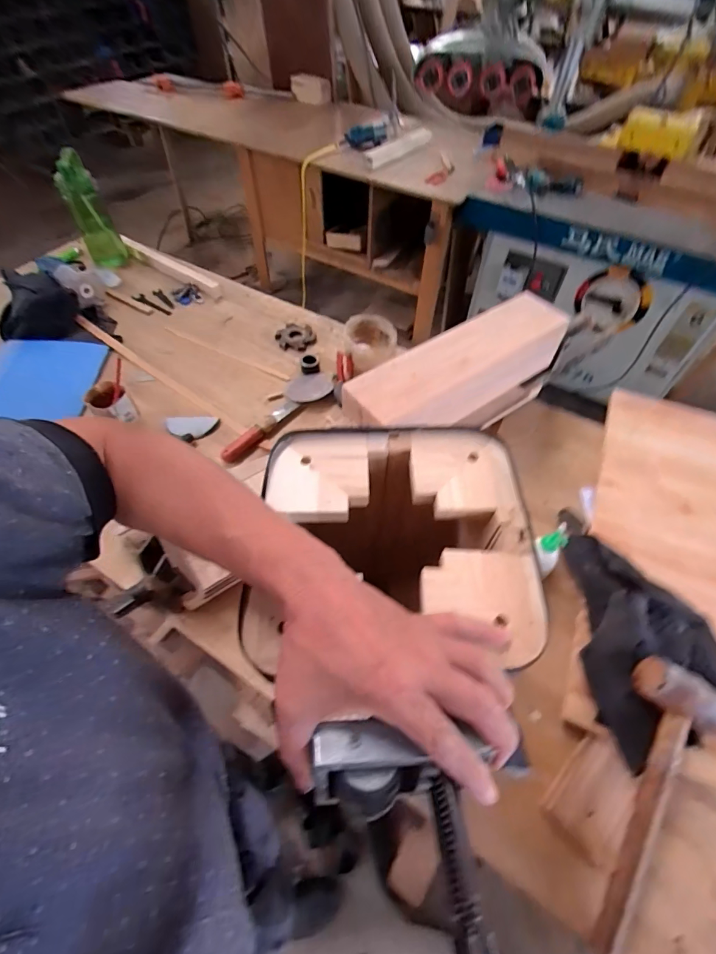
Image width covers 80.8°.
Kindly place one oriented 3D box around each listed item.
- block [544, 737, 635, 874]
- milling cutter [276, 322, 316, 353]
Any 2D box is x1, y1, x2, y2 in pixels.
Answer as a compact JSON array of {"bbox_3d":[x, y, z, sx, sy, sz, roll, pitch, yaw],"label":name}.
[{"bbox_3d":[0.315,0.419,0.558,0.089,0.013,0.133,38,63,22],"label":"block"},{"bbox_3d":[-0.157,-0.354,1.067,0.091,0.022,0.086,-22,59,-16],"label":"milling cutter"}]

